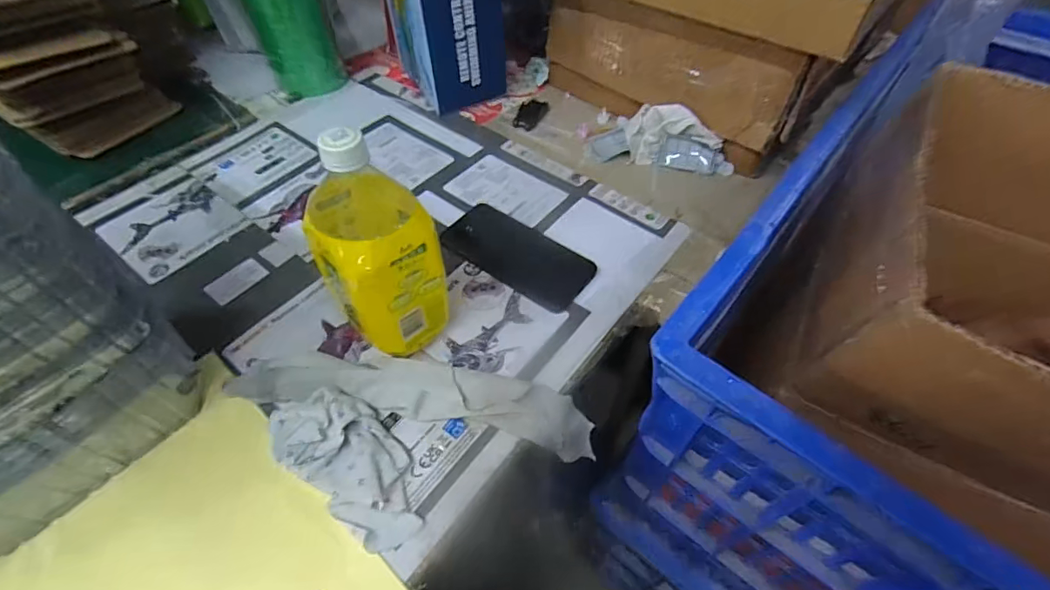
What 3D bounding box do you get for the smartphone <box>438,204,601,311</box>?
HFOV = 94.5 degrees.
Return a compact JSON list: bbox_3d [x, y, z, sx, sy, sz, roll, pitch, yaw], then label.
[{"bbox_3d":[-0.008,-0.044,0.521,0.163,0.012,0.075,30,57,21],"label":"smartphone"}]

